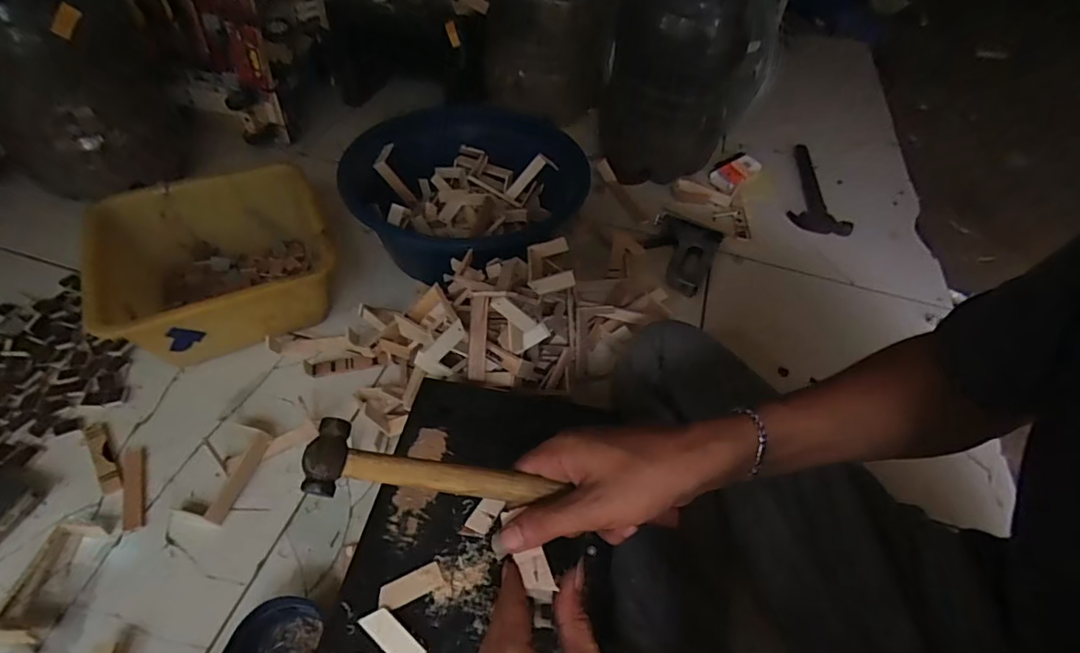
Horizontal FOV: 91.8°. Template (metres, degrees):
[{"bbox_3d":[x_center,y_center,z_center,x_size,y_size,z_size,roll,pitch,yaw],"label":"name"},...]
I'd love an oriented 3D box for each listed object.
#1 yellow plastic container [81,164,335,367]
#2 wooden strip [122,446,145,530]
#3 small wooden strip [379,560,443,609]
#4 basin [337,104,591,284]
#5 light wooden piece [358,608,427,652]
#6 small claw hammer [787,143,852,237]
[{"bbox_3d":[-0.429,-0.079,0.712,0.265,0.141,0.243,-16,52,-18],"label":"yellow plastic container"},{"bbox_3d":[-0.448,0.174,0.576,0.021,0.004,0.101,-18,52,-19],"label":"wooden strip"},{"bbox_3d":[-0.100,0.200,0.403,0.047,0.004,0.019,-20,53,-21],"label":"small wooden strip"},{"bbox_3d":[-0.122,-0.207,0.813,0.319,0.127,0.338,20,50,13],"label":"basin"},{"bbox_3d":[-0.106,0.226,0.380,0.052,0.008,0.019,32,54,22],"label":"light wooden piece"},{"bbox_3d":[0.559,-0.278,1.056,0.108,0.029,0.315,15,49,8],"label":"small claw hammer"}]

